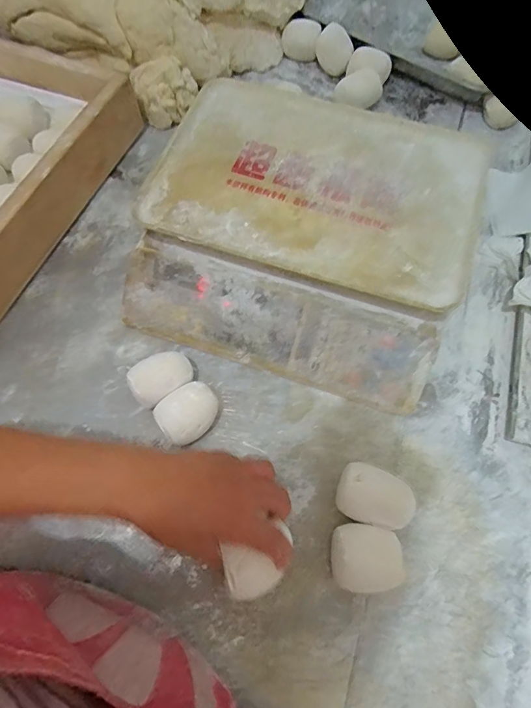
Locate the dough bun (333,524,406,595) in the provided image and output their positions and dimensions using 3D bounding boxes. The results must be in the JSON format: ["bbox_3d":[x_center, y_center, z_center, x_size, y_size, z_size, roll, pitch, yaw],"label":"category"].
[{"bbox_3d":[0.089,0.182,0.374,0.063,0.041,0.055,-3,68,-1],"label":"dough bun"}]

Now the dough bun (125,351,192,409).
[{"bbox_3d":[-0.108,0.025,0.433,0.061,0.039,0.045,-36,72,-13],"label":"dough bun"}]

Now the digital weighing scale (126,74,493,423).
[{"bbox_3d":[0.044,-0.141,0.469,0.327,0.102,0.309,17,69,7],"label":"digital weighing scale"}]

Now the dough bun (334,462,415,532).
[{"bbox_3d":[0.101,0.136,0.393,0.069,0.042,0.049,23,70,9],"label":"dough bun"}]

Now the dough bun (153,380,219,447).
[{"bbox_3d":[-0.077,0.058,0.417,0.059,0.046,0.049,-39,73,-14],"label":"dough bun"}]

